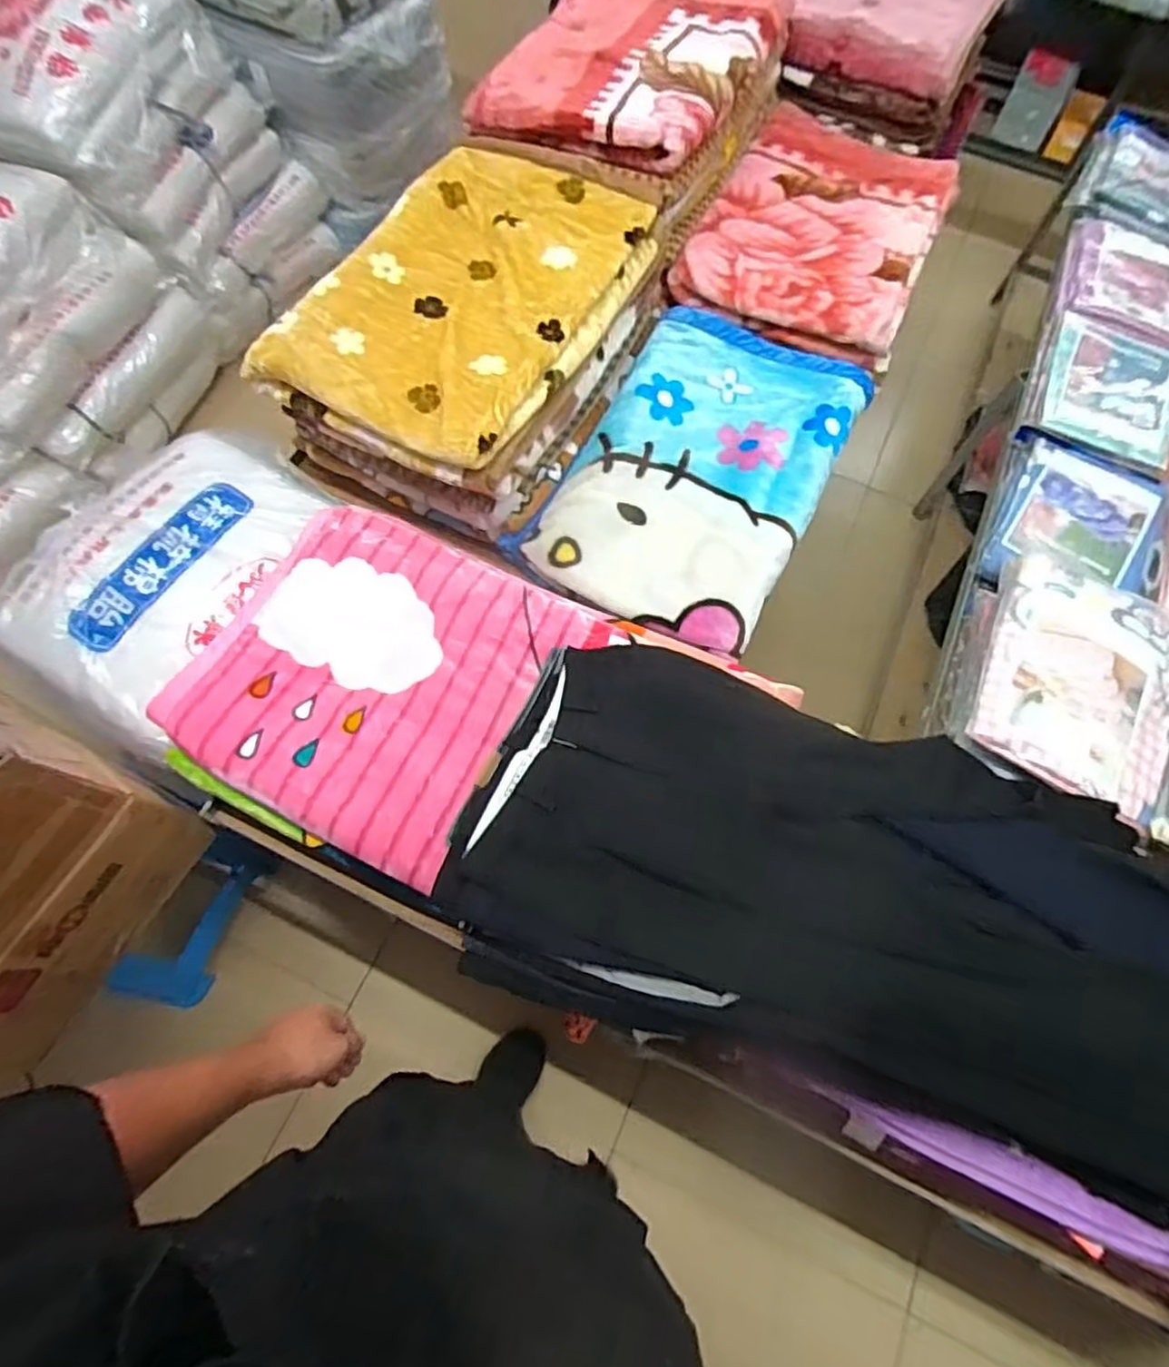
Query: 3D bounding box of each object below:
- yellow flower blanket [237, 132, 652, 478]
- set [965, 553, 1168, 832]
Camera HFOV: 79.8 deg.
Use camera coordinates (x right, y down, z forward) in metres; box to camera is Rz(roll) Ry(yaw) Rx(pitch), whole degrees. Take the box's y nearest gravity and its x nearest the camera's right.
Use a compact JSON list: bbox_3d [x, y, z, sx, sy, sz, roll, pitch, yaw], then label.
[{"bbox_3d":[-0.211,-0.717,1.276,0.476,0.055,0.703,26,68,8],"label":"yellow flower blanket"},{"bbox_3d":[0.818,-0.011,1.139,0.311,0.045,0.413,26,68,8],"label":"set"}]

